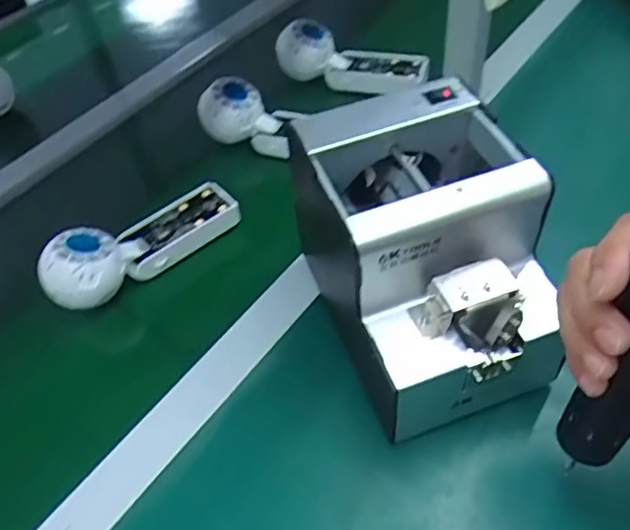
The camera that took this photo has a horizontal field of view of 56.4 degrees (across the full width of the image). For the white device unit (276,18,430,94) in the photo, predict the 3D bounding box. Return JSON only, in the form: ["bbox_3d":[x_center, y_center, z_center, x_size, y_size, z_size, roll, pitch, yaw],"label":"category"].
[{"bbox_3d":[0.040,-0.232,0.667,0.163,0.059,0.057,12,50,-4],"label":"white device unit"}]

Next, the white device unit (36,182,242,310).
[{"bbox_3d":[-0.150,-0.027,0.505,0.171,0.052,0.057,-34,55,-22],"label":"white device unit"}]

